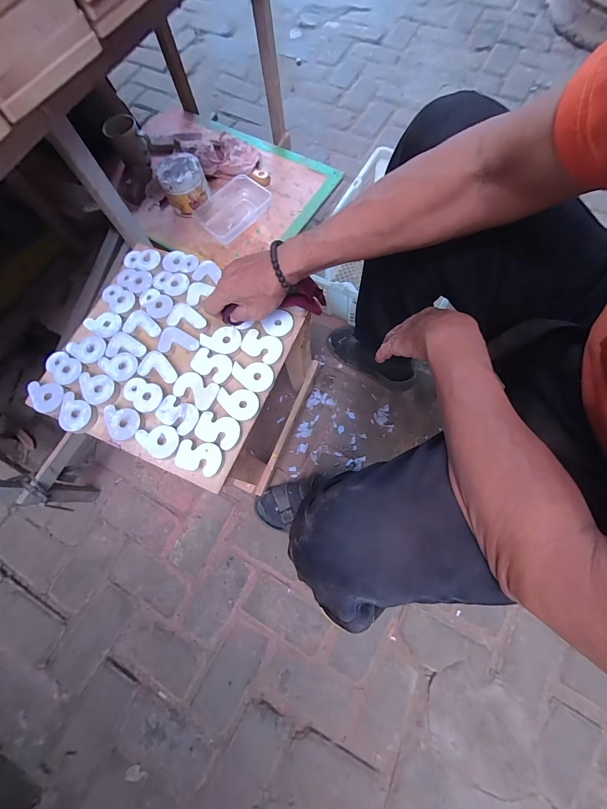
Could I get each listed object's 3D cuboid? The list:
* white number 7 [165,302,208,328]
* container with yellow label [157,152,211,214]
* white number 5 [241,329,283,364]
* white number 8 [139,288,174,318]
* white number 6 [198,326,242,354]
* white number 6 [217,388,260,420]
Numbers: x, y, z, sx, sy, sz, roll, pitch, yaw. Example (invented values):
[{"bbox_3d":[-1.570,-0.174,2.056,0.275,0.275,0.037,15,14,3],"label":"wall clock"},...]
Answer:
[{"bbox_3d":[-0.181,-0.138,0.488,0.063,0.004,0.039,14,73,7],"label":"white number 7"},{"bbox_3d":[-0.279,-0.516,0.732,0.101,0.080,0.105,-1,73,3],"label":"container with yellow label"},{"bbox_3d":[-0.064,-0.090,0.469,0.067,0.004,0.042,33,76,12],"label":"white number 5"},{"bbox_3d":[-0.237,-0.165,0.501,0.040,0.004,0.065,-43,75,-11],"label":"white number 8"},{"bbox_3d":[-0.126,-0.100,0.472,0.062,0.005,0.043,13,73,6],"label":"white number 6"},{"bbox_3d":[-0.093,-0.004,0.441,0.061,0.004,0.042,25,75,10],"label":"white number 6"}]

